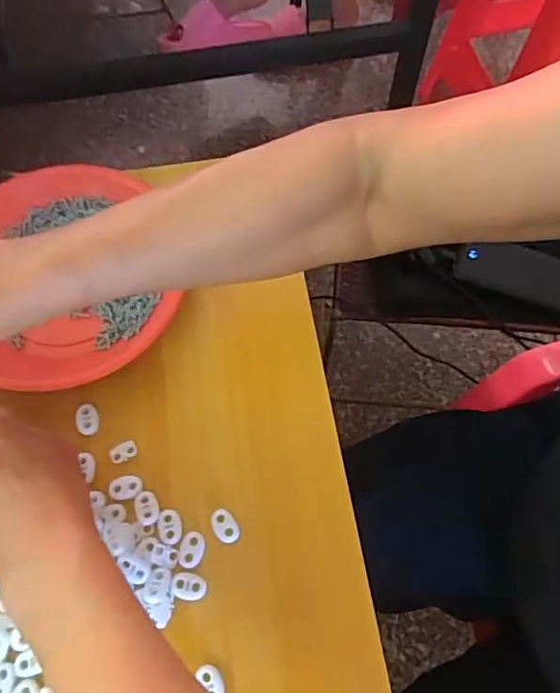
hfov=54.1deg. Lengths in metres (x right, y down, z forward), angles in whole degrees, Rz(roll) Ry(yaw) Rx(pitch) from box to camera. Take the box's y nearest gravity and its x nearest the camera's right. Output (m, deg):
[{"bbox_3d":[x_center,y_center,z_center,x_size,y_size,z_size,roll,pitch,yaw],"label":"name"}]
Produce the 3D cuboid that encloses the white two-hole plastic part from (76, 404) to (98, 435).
[{"bbox_3d":[-0.139,0.052,0.396,0.015,0.004,0.023,-12,66,-5],"label":"white two-hole plastic part"}]

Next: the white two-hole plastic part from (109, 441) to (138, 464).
[{"bbox_3d":[-0.111,0.074,0.387,0.020,0.004,0.012,-25,68,-11],"label":"white two-hole plastic part"}]

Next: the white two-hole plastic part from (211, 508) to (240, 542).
[{"bbox_3d":[-0.036,0.118,0.363,0.015,0.004,0.023,-40,71,-16],"label":"white two-hole plastic part"}]

